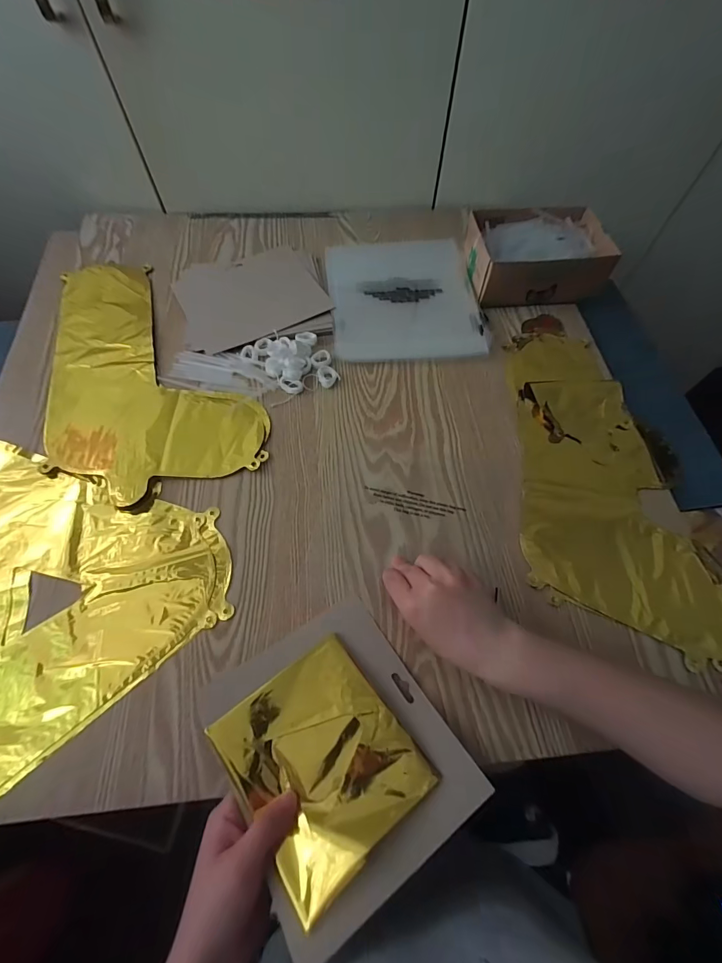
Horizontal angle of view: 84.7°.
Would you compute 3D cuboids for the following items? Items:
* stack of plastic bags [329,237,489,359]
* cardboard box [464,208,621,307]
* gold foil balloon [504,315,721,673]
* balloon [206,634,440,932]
[{"bbox_3d":[0.061,-0.270,0.574,0.208,0.012,0.218,-5,64,-3],"label":"stack of plastic bags"},{"bbox_3d":[0.248,-0.330,0.575,0.184,0.061,0.139,-4,64,-3],"label":"cardboard box"},{"bbox_3d":[0.282,-0.030,0.463,0.199,0.012,0.418,3,64,1],"label":"gold foil balloon"},{"bbox_3d":[-0.031,0.216,0.314,0.123,0.014,0.140,-31,56,-24],"label":"balloon"}]

